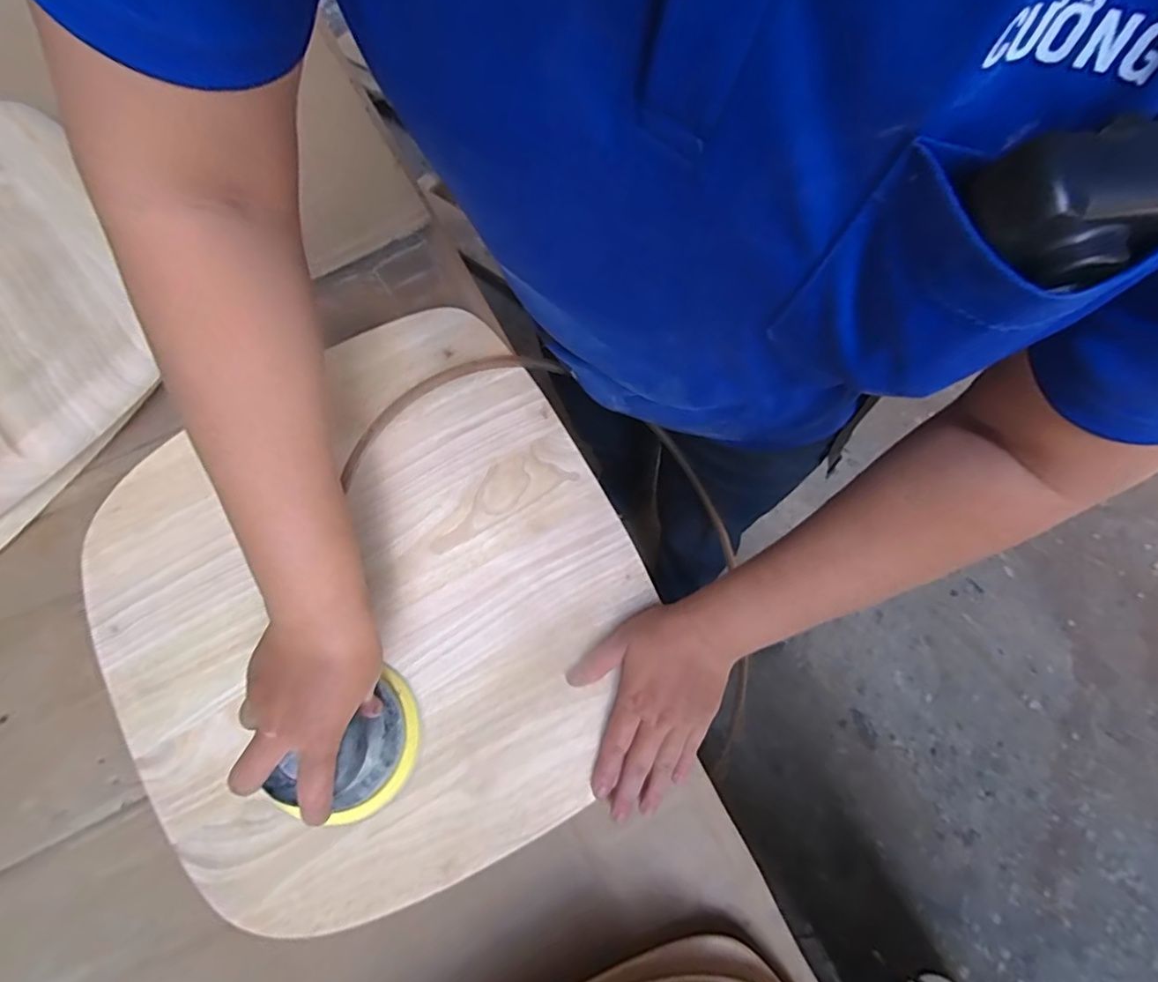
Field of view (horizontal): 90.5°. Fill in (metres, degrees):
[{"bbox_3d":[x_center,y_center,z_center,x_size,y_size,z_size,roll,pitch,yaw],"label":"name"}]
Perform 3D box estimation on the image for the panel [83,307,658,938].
[{"bbox_3d":[-0.168,0.095,0.468,0.407,0.042,0.418,-30,75,-7],"label":"panel"}]

